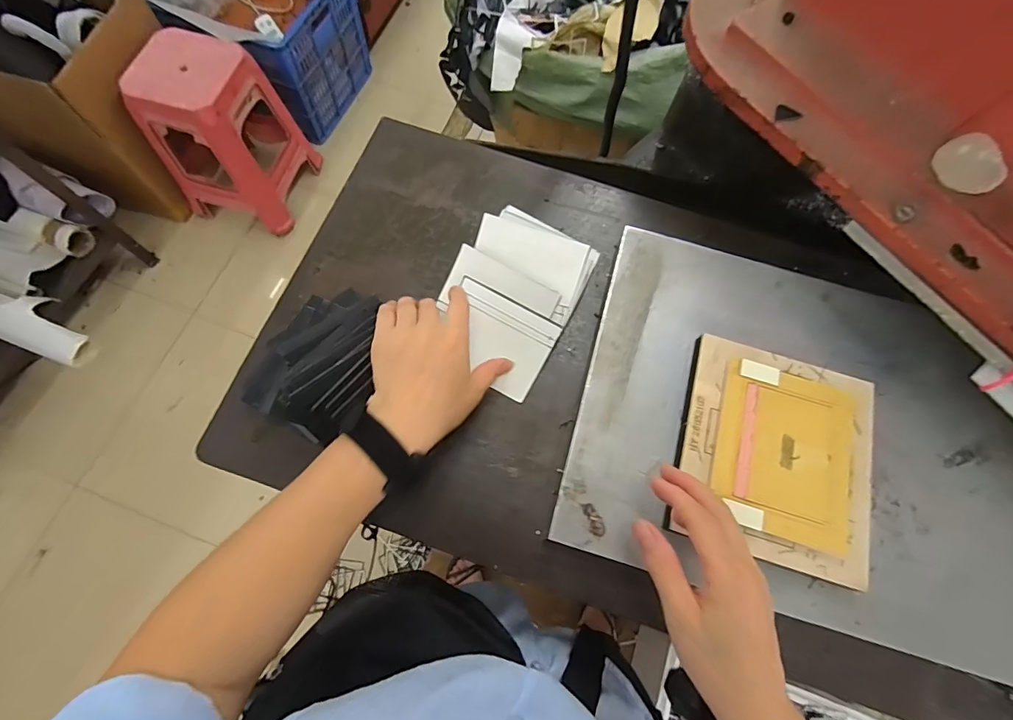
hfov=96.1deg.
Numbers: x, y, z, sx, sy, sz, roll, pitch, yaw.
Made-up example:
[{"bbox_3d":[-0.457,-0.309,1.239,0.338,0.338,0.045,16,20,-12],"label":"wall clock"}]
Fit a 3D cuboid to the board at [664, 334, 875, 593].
[{"bbox_3d":[0.231,0.079,0.394,0.158,0.029,0.176,18,72,3],"label":"board"}]

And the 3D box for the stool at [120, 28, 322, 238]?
[{"bbox_3d":[-0.891,-0.705,1.446,0.344,0.483,0.317,9,71,0],"label":"stool"}]

